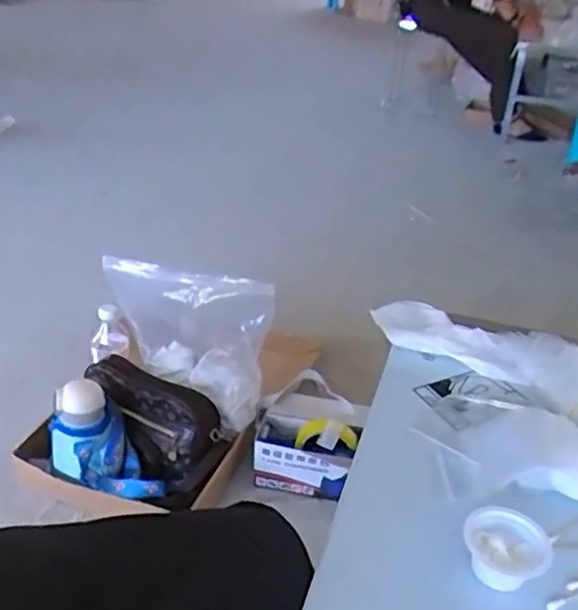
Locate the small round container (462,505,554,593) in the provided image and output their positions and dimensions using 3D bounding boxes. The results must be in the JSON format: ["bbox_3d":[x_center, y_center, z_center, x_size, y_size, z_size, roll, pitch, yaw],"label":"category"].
[{"bbox_3d":[0.143,0.160,0.420,0.054,0.027,0.047,15,32,19],"label":"small round container"}]

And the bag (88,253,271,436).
[{"bbox_3d":[-0.186,0.041,1.081,0.332,0.249,0.106,18,33,23],"label":"bag"}]

